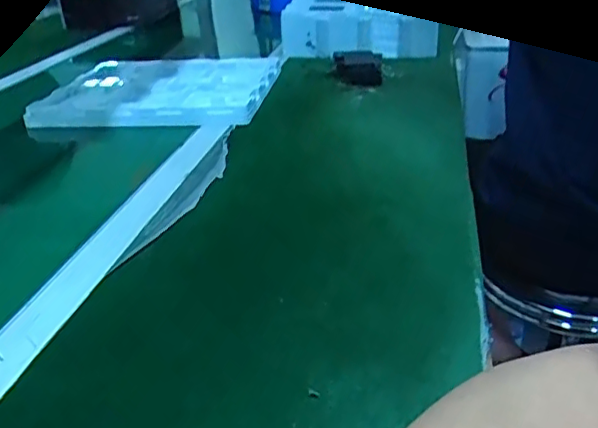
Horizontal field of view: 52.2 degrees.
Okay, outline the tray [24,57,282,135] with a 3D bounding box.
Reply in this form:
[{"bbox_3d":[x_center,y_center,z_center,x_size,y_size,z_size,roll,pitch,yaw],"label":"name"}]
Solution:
[{"bbox_3d":[-0.208,-0.191,0.921,0.328,0.022,0.322,0,28,7],"label":"tray"}]

